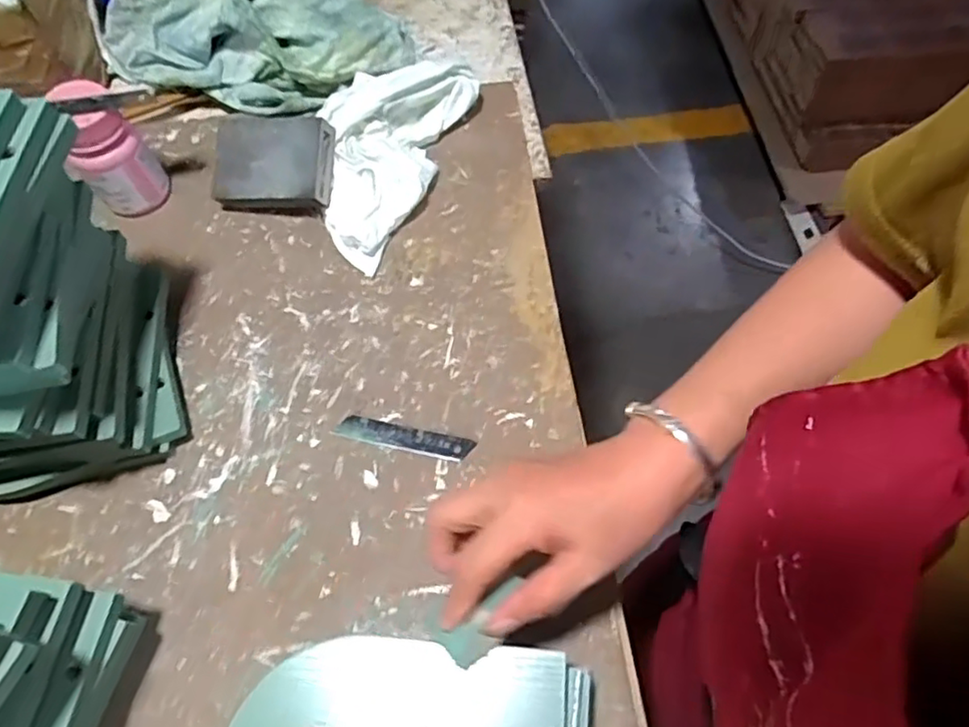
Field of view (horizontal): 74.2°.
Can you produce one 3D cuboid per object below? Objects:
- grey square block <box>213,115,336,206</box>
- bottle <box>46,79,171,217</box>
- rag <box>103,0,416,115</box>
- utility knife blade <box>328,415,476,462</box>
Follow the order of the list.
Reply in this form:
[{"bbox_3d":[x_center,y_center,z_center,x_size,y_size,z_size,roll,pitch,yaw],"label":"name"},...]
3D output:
[{"bbox_3d":[-0.181,-0.172,0.547,0.101,0.017,0.074,4,88,12],"label":"grey square block"},{"bbox_3d":[-0.311,-0.173,0.538,0.056,0.102,0.045,-38,68,-16],"label":"bottle"},{"bbox_3d":[-0.238,-0.326,0.639,0.287,0.109,0.154,16,65,10],"label":"rag"},{"bbox_3d":[-0.059,0.053,0.462,0.100,0.004,0.019,11,64,8],"label":"utility knife blade"}]

